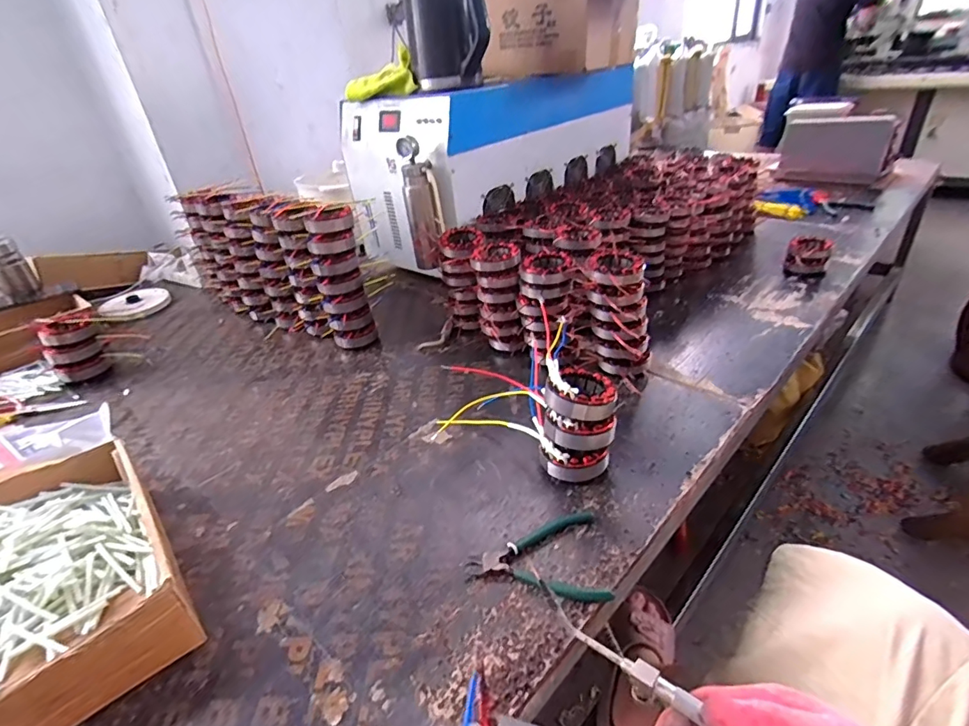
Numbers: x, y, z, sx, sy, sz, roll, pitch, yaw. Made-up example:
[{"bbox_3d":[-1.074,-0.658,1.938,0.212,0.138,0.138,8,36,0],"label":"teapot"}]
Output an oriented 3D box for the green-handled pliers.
[{"bbox_3d":[0.054,0.212,0.532,0.144,0.012,0.107,-4,32,2],"label":"green-handled pliers"}]

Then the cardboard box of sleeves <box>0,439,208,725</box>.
[{"bbox_3d":[-0.470,0.232,0.507,0.241,0.091,0.338,-29,39,-33],"label":"cardboard box of sleeves"}]

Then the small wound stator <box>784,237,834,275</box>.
[{"bbox_3d":[0.711,-0.231,1.083,0.082,0.065,0.069,19,39,35],"label":"small wound stator"}]

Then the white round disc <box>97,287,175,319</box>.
[{"bbox_3d":[-0.892,-0.154,1.268,0.169,0.027,0.164,-4,32,3],"label":"white round disc"}]

